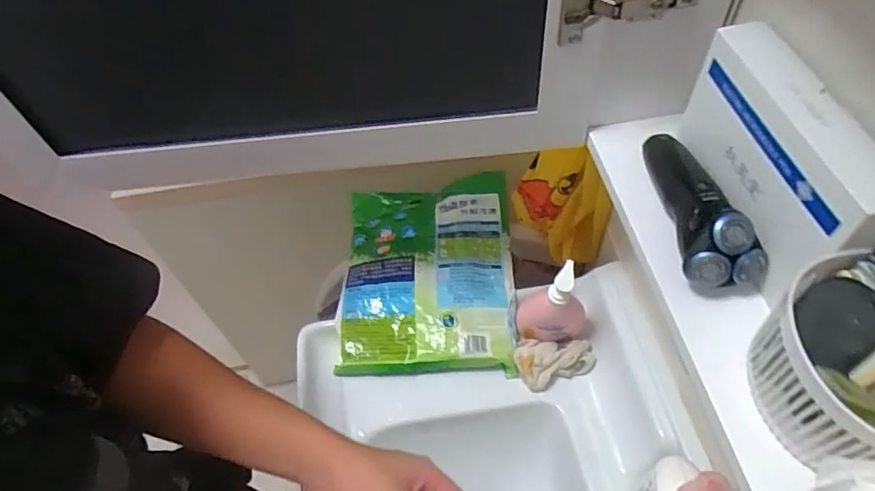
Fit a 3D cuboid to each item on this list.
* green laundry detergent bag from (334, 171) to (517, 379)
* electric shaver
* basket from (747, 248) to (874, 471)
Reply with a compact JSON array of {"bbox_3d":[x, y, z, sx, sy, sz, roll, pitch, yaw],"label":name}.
[{"bbox_3d":[-0.016,0.031,0.833,0.254,0.055,0.328,-2,54,3],"label":"green laundry detergent bag"},{"bbox_3d":[0.211,-0.041,0.435,0.057,0.049,0.157,-2,54,4],"label":"electric shaver"},{"bbox_3d":[0.255,0.067,0.321,0.108,0.106,0.119,-5,54,1],"label":"basket"}]

